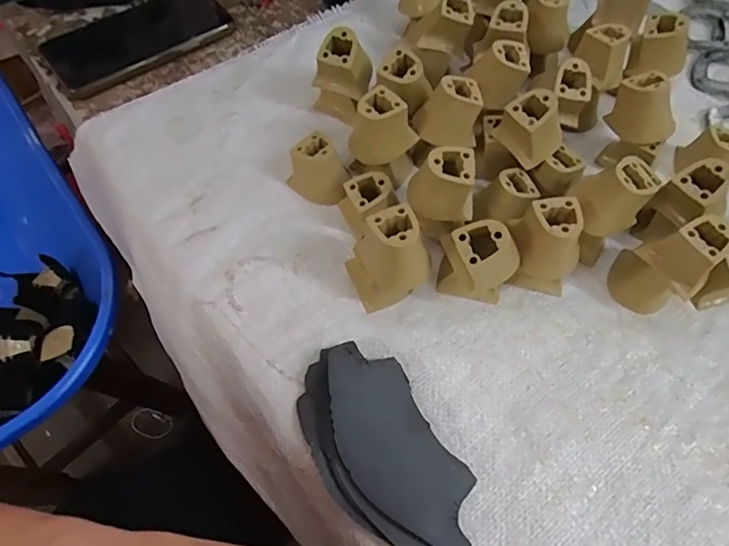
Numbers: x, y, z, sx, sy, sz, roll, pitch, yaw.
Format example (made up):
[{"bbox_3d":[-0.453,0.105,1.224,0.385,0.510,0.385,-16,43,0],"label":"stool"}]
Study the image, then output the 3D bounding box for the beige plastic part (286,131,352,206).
[{"bbox_3d":[-0.036,-0.077,0.373,0.034,0.036,0.042,-33,68,-17],"label":"beige plastic part"}]

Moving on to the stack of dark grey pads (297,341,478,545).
[{"bbox_3d":[0.009,0.104,0.288,0.069,0.026,0.133,-29,67,-16],"label":"stack of dark grey pads"}]

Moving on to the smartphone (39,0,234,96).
[{"bbox_3d":[-0.209,-0.226,0.459,0.169,0.009,0.094,-35,69,-18],"label":"smartphone"}]

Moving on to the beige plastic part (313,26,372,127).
[{"bbox_3d":[-0.018,-0.157,0.392,0.044,0.065,0.033,7,62,2],"label":"beige plastic part"}]

